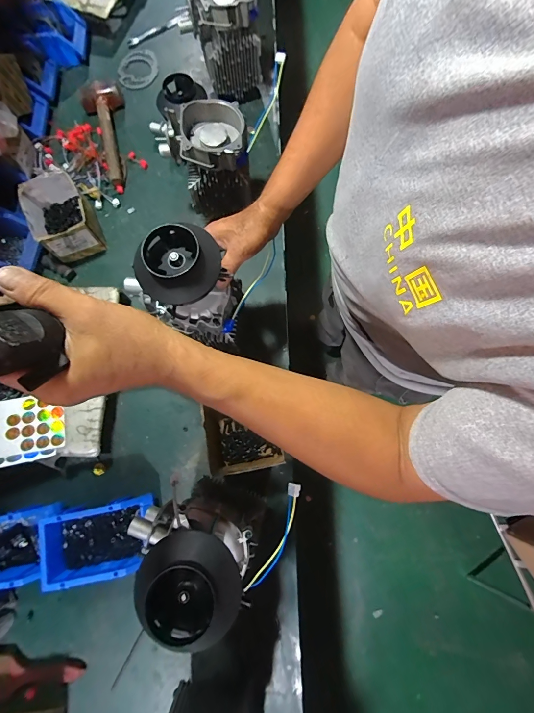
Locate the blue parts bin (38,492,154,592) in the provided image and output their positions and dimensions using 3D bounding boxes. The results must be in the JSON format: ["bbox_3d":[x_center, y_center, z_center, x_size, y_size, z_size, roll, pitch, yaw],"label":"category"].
[{"bbox_3d":[-0.300,0.325,0.593,0.200,0.072,0.121,-12,78,-1],"label":"blue parts bin"}]

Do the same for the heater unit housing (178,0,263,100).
[{"bbox_3d":[-0.103,-0.703,0.742,0.154,0.209,0.120,-20,78,-3],"label":"heater unit housing"}]

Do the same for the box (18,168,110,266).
[{"bbox_3d":[-0.443,-0.299,0.719,0.127,0.094,0.144,-26,78,-4],"label":"box"}]

